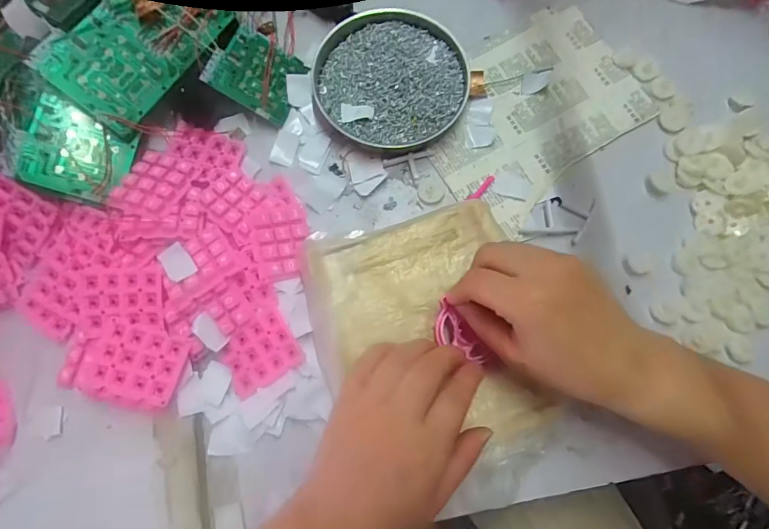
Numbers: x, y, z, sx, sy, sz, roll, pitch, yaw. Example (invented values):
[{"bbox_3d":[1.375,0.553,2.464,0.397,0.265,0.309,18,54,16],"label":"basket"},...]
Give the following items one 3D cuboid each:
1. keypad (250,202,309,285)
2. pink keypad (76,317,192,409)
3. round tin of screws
[{"bbox_3d":[-0.083,-0.019,0.342,0.044,0.014,0.064,-8,87,-25],"label":"keypad"},{"bbox_3d":[-0.182,0.073,0.308,0.063,0.015,0.054,13,77,2],"label":"pink keypad"},{"bbox_3d":[0.004,-0.167,0.384,0.135,0.021,0.132,0,77,-1],"label":"round tin of screws"}]

